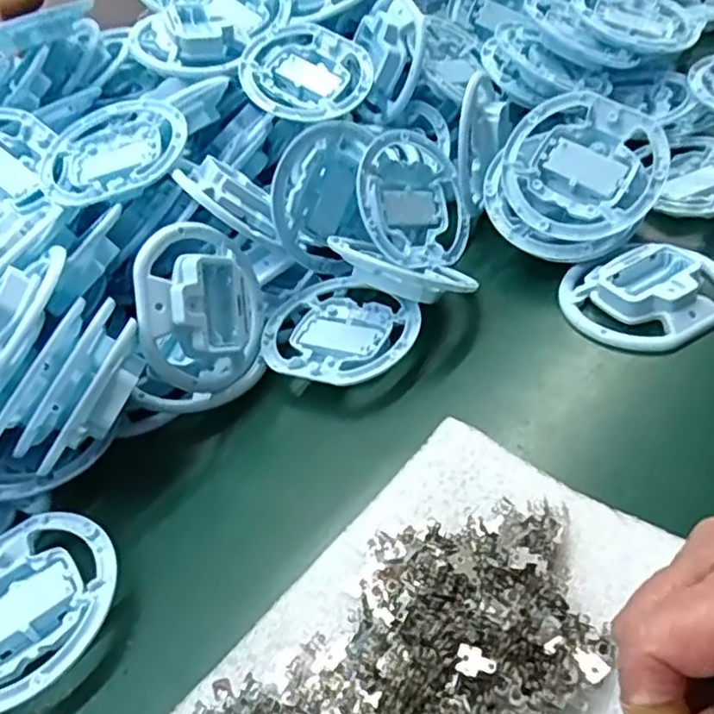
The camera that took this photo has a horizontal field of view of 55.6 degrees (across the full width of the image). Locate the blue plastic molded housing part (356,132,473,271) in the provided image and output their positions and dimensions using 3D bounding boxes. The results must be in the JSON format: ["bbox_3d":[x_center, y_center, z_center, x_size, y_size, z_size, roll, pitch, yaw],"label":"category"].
[{"bbox_3d":[0.041,-0.114,0.496,0.097,0.097,0.014,-5,-4,-37],"label":"blue plastic molded housing part"}]

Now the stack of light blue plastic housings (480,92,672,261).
[{"bbox_3d":[0.149,-0.122,0.466,0.108,0.024,0.111,20,86,19],"label":"stack of light blue plastic housings"}]

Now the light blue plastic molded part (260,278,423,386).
[{"bbox_3d":[-0.011,-0.020,0.452,0.101,0.021,0.094,-3,47,3],"label":"light blue plastic molded part"}]

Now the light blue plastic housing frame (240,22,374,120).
[{"bbox_3d":[-0.043,-0.231,0.550,0.102,0.018,0.096,36,64,11],"label":"light blue plastic housing frame"}]

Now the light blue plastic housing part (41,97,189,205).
[{"bbox_3d":[-0.169,-0.142,0.473,0.099,0.030,0.099,-3,47,3],"label":"light blue plastic housing part"}]

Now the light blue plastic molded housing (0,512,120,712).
[{"bbox_3d":[-0.175,0.126,0.344,0.101,0.018,0.101,-8,44,7],"label":"light blue plastic molded housing"}]

